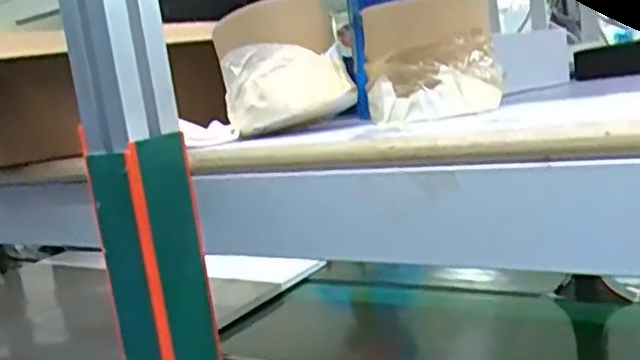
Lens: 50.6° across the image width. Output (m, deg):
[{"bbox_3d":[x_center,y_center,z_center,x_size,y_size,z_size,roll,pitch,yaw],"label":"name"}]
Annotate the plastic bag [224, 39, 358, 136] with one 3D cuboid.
[{"bbox_3d":[-0.021,-0.063,0.455,0.073,0.051,0.059,-12,9,-31],"label":"plastic bag"}]

